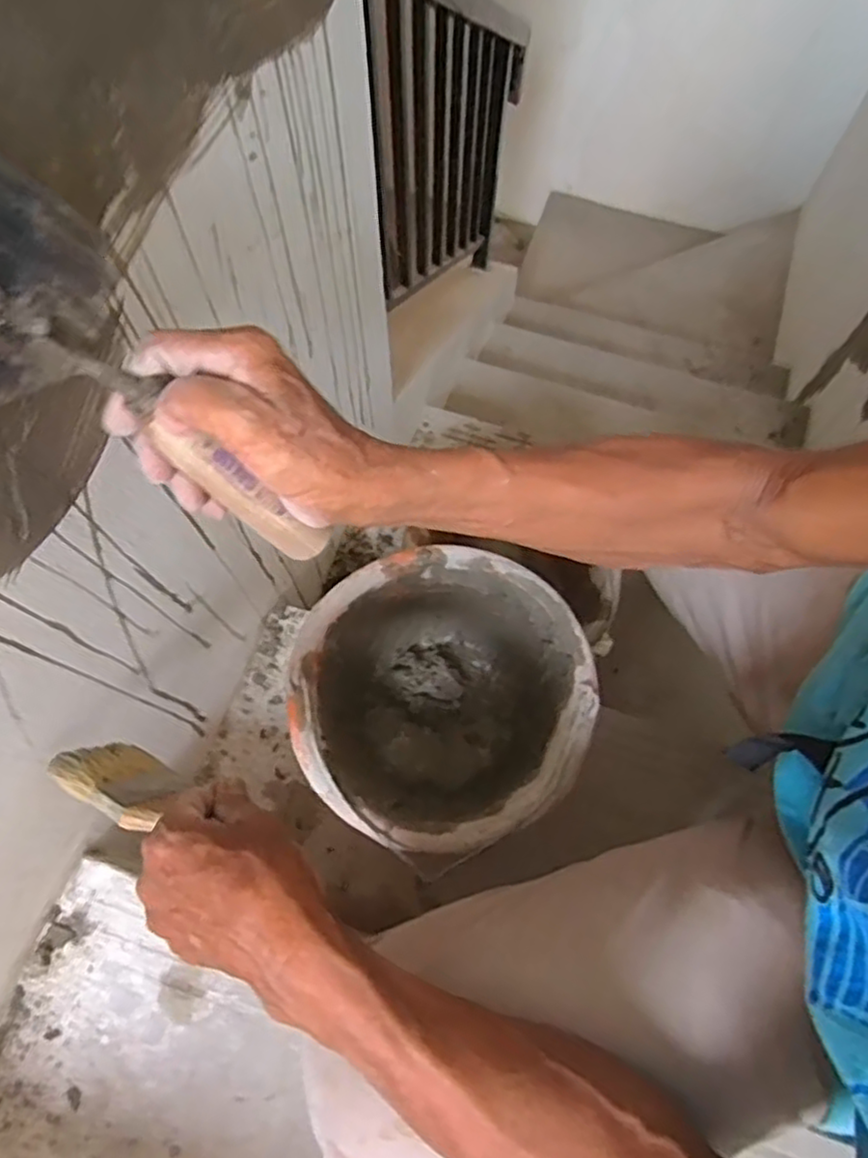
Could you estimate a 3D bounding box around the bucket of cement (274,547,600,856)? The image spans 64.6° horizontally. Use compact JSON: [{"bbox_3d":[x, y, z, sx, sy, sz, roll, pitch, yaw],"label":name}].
[{"bbox_3d":[0.005,0.125,0.645,0.246,0.159,0.234,0,69,0],"label":"bucket of cement"}]

